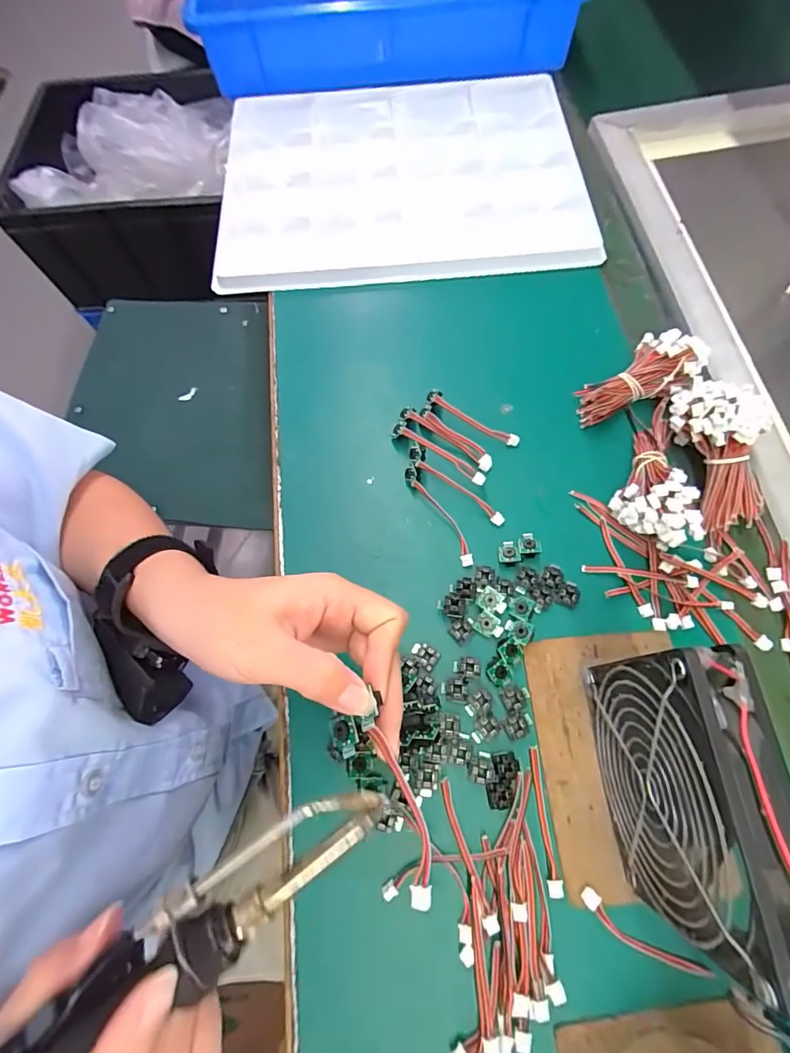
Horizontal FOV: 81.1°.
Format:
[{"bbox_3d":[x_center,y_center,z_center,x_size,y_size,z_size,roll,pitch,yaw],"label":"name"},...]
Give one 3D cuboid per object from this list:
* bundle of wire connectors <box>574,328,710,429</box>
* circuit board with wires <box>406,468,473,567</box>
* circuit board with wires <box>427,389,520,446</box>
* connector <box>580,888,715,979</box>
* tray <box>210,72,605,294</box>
[{"bbox_3d":[0.185,-0.116,0.358,0.098,0.024,0.046,-29,69,12],"label":"bundle of wire connectors"},{"bbox_3d":[0.034,-0.009,0.339,0.014,0.016,0.083,-30,70,-8],"label":"circuit board with wires"},{"bbox_3d":[0.062,-0.085,0.364,0.079,0.019,0.010,26,73,13],"label":"circuit board with wires"},{"bbox_3d":[0.134,0.224,0.251,0.071,0.006,0.014,28,73,13],"label":"connector"},{"bbox_3d":[0.003,-0.369,0.481,0.358,0.017,0.286,-4,68,0],"label":"tray"}]

